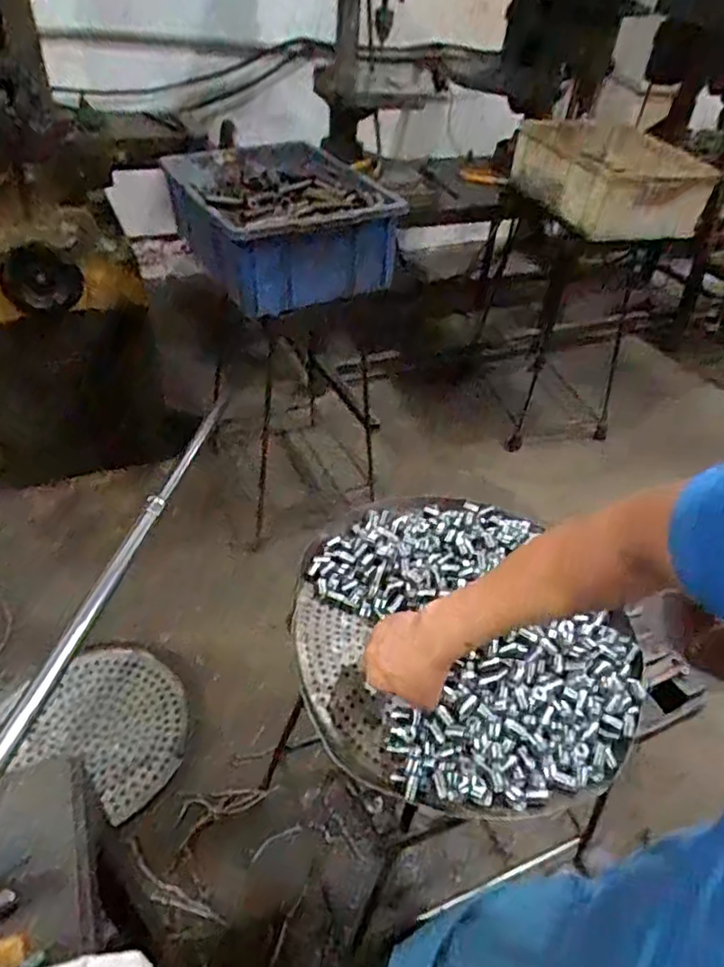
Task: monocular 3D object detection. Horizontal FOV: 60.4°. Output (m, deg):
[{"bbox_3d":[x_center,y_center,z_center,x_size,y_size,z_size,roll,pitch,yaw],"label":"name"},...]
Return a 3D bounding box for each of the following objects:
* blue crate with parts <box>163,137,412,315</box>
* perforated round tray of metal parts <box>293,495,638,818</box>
[{"bbox_3d":[-0.186,-0.556,1.337,0.354,0.228,0.478,-18,46,-23],"label":"blue crate with parts"},{"bbox_3d":[0.114,0.155,0.692,0.371,0.069,0.379,3,42,-2],"label":"perforated round tray of metal parts"}]

